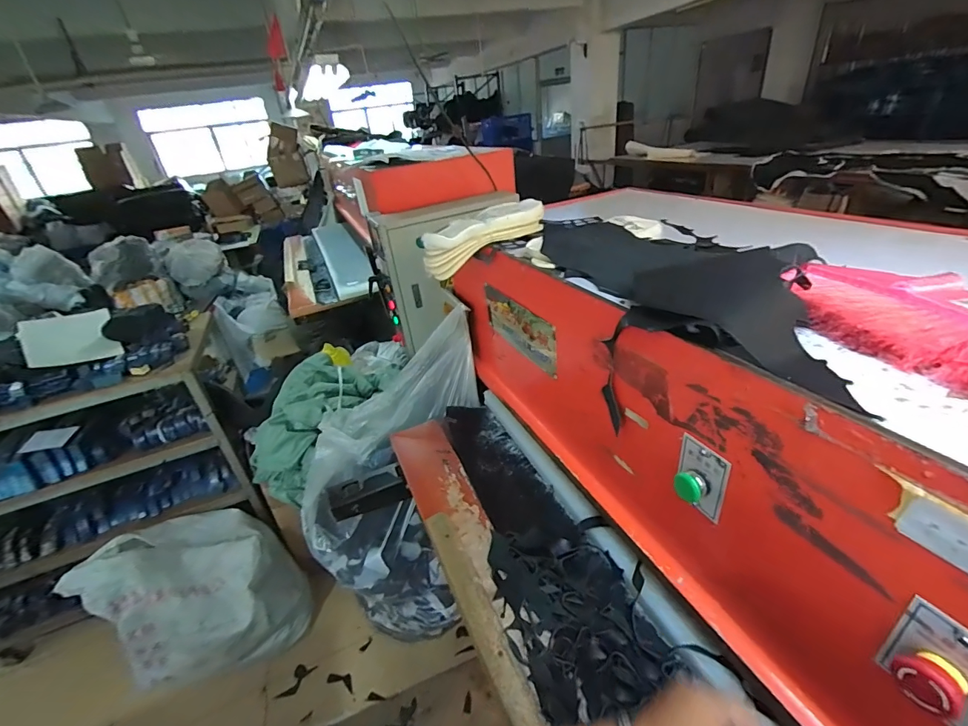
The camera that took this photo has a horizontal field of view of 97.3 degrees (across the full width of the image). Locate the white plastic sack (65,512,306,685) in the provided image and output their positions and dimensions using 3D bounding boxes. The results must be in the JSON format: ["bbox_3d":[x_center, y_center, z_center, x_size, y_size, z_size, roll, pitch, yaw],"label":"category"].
[{"bbox_3d":[-0.952,0.750,1.441,0.498,0.476,0.448,-30,40,-33],"label":"white plastic sack"}]

